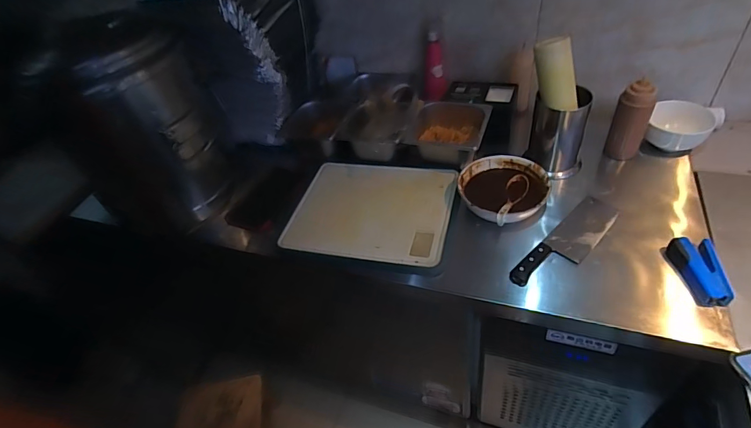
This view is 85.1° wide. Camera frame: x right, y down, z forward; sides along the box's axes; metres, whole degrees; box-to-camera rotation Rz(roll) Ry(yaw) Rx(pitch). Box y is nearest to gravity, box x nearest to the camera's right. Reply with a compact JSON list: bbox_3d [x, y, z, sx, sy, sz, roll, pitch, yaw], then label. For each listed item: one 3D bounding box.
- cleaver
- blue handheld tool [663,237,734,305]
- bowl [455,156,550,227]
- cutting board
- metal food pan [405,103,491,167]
[{"bbox_3d":[0.360,0.057,0.768,0.283,0.032,0.077,-38,54,-27],"label":"cleaver"},{"bbox_3d":[0.533,0.094,0.681,0.065,0.039,0.122,7,48,13],"label":"blue handheld tool"},{"bbox_3d":[0.260,-0.054,0.849,0.175,0.059,0.175,-3,46,3],"label":"bowl"},{"bbox_3d":[-0.009,-0.013,0.907,0.345,0.013,0.279,3,47,19],"label":"cutting board"},{"bbox_3d":[0.177,-0.190,0.976,0.163,0.090,0.142,12,49,17],"label":"metal food pan"}]

